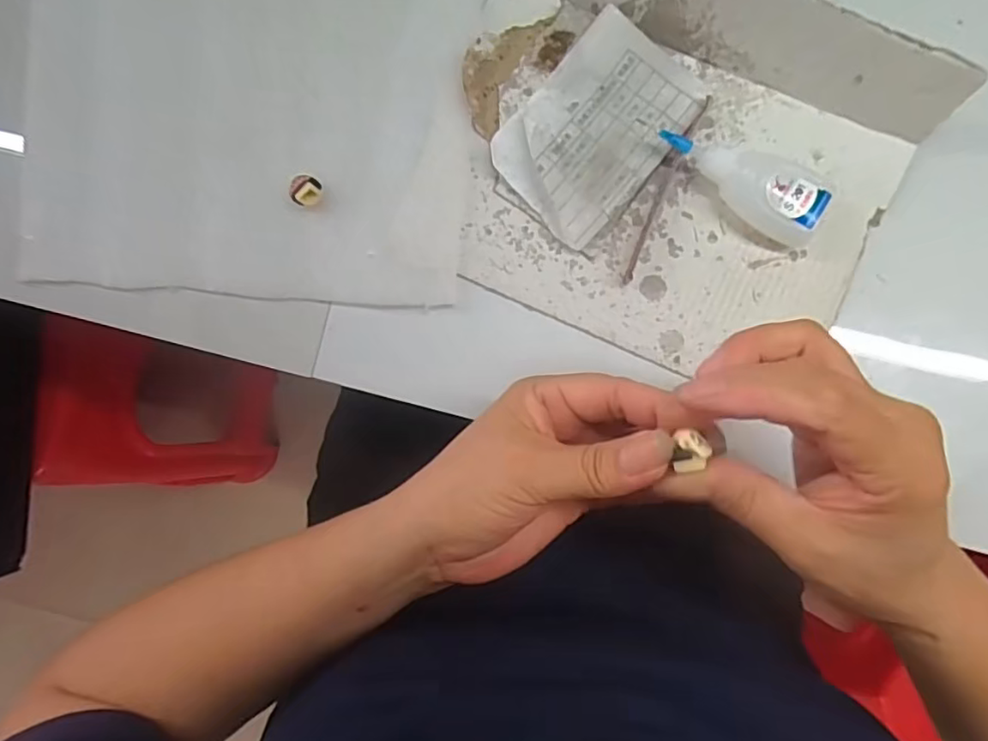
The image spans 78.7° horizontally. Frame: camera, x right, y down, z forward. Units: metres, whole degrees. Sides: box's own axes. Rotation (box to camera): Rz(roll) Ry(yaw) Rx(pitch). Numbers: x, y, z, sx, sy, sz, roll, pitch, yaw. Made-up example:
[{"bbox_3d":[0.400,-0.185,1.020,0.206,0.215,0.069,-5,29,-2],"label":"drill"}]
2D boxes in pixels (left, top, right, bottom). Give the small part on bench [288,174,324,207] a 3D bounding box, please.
[{"bbox_3d":[-0.100,-0.095,0.320,0.016,0.010,0.017,0,88,4],"label":"small part on bench"}]

